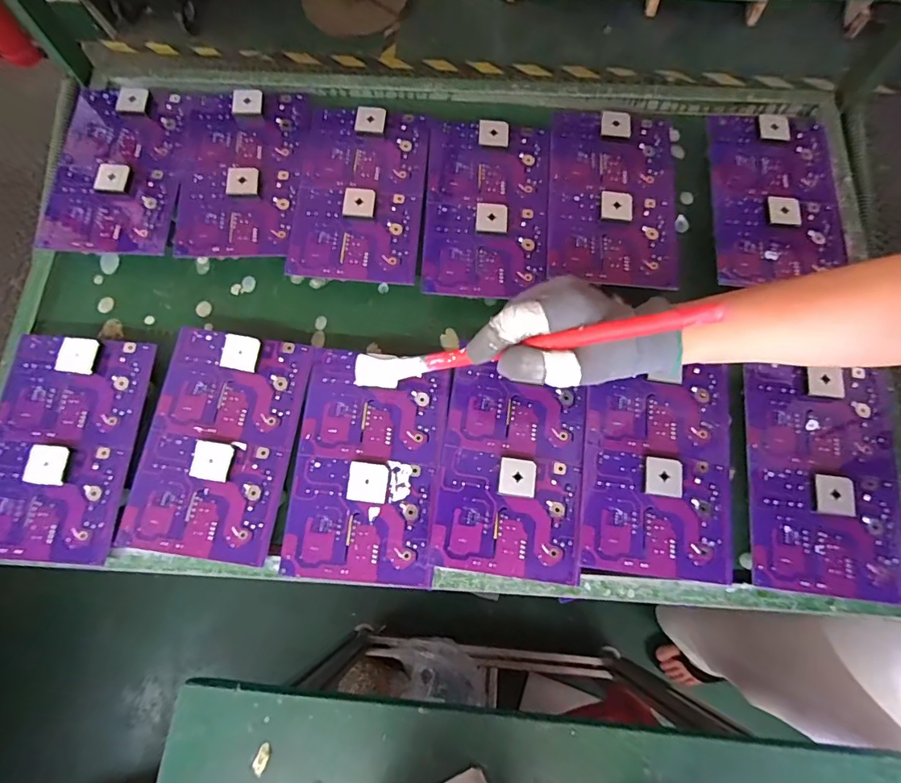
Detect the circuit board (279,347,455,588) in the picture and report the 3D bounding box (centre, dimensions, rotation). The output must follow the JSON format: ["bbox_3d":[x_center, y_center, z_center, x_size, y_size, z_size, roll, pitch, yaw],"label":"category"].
[{"bbox_3d":[-0.071,0.062,0.422,0.124,0.011,0.191,6,76,3],"label":"circuit board"}]

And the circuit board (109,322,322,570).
[{"bbox_3d":[-0.204,0.043,0.431,0.125,0.015,0.195,8,76,3],"label":"circuit board"}]

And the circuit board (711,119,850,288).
[{"bbox_3d":[0.330,-0.203,0.485,0.123,0.015,0.194,3,76,2],"label":"circuit board"}]

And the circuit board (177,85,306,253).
[{"bbox_3d":[-0.219,-0.239,0.505,0.123,0.015,0.215,-3,76,0],"label":"circuit board"}]

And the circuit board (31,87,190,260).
[{"bbox_3d":[-0.347,-0.237,0.509,0.129,0.016,0.199,3,76,2],"label":"circuit board"}]

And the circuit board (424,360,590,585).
[{"bbox_3d":[0.053,0.067,0.415,0.122,0.009,0.167,8,76,3],"label":"circuit board"}]

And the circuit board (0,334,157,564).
[{"bbox_3d":[-0.350,0.044,0.428,0.122,0.009,0.192,4,76,2],"label":"circuit board"}]

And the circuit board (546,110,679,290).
[{"bbox_3d":[0.165,-0.199,0.485,0.128,0.012,0.196,6,76,3],"label":"circuit board"}]

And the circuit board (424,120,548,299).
[{"bbox_3d":[0.035,-0.188,0.483,0.120,0.011,0.193,3,76,2],"label":"circuit board"}]

